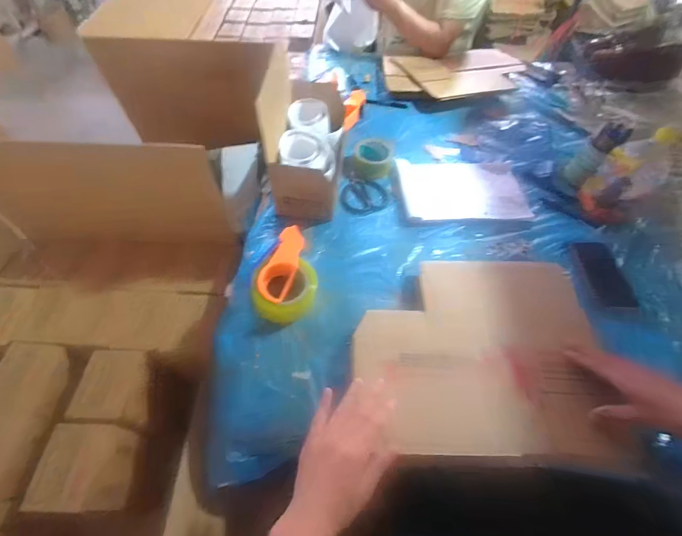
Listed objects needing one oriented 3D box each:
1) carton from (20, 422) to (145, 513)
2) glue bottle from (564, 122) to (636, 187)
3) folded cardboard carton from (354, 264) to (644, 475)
[{"bbox_3d":[-0.430,0.341,0.592,0.112,0.098,0.125,2,56,0],"label":"carton"},{"bbox_3d":[0.581,-0.259,0.788,0.076,0.148,0.067,-9,53,-36],"label":"glue bottle"},{"bbox_3d":[0.213,0.131,0.539,0.365,0.065,0.304,3,56,1],"label":"folded cardboard carton"}]

